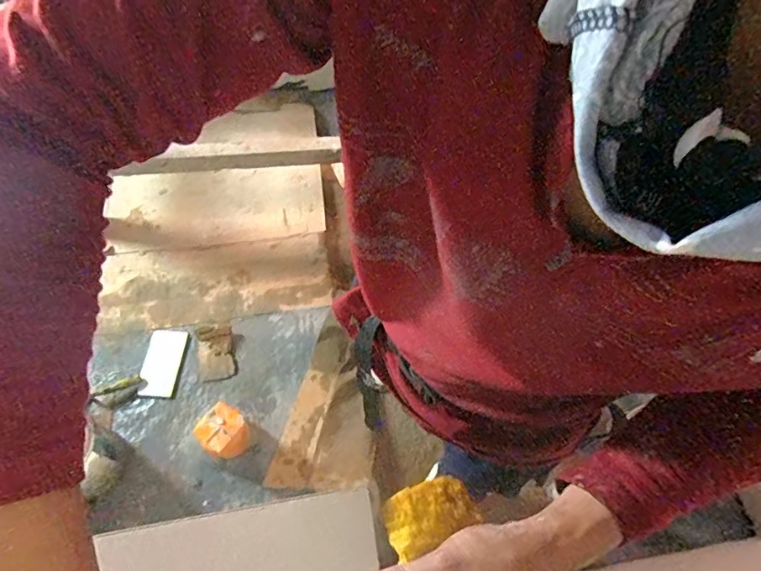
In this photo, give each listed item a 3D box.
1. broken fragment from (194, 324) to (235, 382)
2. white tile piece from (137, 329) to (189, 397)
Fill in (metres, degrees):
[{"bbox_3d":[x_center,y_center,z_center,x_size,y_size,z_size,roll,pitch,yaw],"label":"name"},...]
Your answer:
[{"bbox_3d":[-0.455,0.181,1.381,0.093,0.014,0.165,-12,62,-7],"label":"broken fragment"},{"bbox_3d":[-0.602,0.209,1.375,0.102,0.014,0.194,4,61,2],"label":"white tile piece"}]

